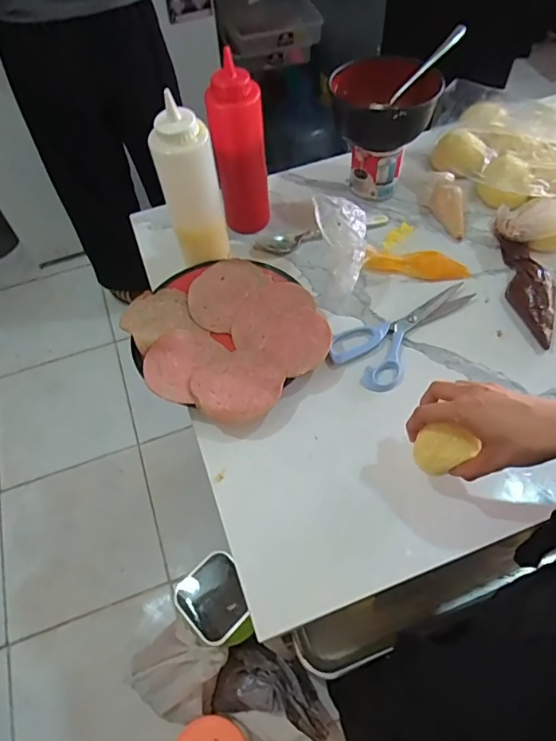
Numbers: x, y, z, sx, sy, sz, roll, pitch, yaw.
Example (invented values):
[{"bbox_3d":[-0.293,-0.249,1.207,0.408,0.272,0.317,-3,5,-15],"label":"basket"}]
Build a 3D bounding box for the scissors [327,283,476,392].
[{"bbox_3d":[0.149,-0.054,0.578,0.090,0.008,0.186,39,68,24],"label":"scissors"}]

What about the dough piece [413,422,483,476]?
[{"bbox_3d":[0.148,0.073,0.435,0.047,0.038,0.030,17,61,14],"label":"dough piece"}]

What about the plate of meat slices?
[{"bbox_3d":[-0.061,-0.044,0.572,0.217,0.041,0.207,-2,58,3],"label":"plate of meat slices"}]

